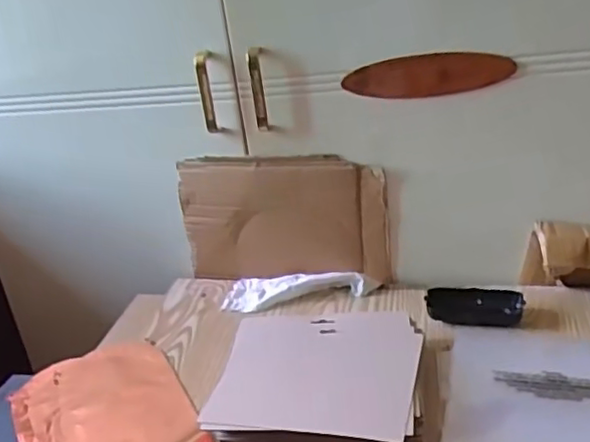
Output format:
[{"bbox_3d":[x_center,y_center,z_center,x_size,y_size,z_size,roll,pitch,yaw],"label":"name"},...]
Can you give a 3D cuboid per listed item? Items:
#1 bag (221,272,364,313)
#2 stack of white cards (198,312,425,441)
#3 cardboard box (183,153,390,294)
[{"bbox_3d":[-0.002,0.088,0.824,0.178,0.024,0.073,-2,24,12],"label":"bag"},{"bbox_3d":[0.026,0.157,0.636,0.195,0.037,0.180,-1,24,14],"label":"stack of white cards"},{"bbox_3d":[-0.018,0.002,0.829,0.271,0.173,0.022,-1,24,14],"label":"cardboard box"}]

